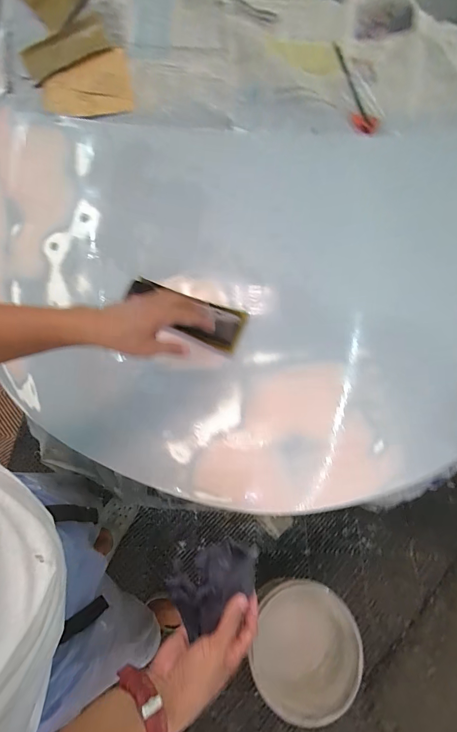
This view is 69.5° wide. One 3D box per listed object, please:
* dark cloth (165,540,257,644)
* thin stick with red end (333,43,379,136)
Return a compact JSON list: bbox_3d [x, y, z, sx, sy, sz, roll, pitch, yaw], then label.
[{"bbox_3d":[-0.019,0.292,0.458,0.125,0.021,0.093,-22,26,-35],"label":"dark cloth"},{"bbox_3d":[0.306,-0.672,0.796,0.065,0.031,0.246,-12,82,-4],"label":"thin stick with red end"}]

